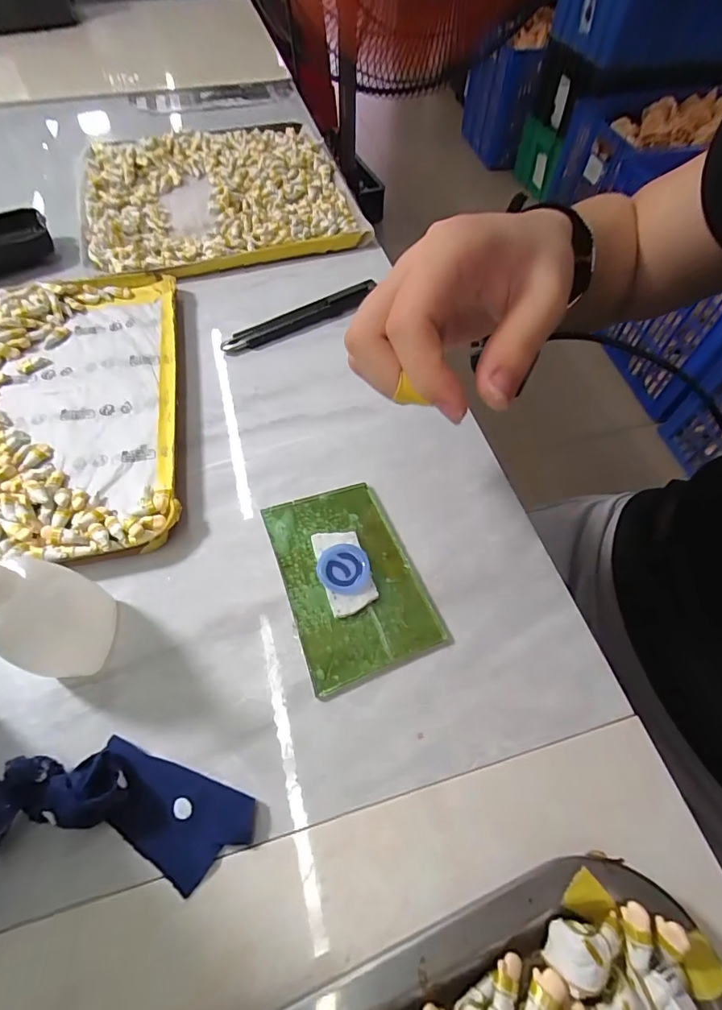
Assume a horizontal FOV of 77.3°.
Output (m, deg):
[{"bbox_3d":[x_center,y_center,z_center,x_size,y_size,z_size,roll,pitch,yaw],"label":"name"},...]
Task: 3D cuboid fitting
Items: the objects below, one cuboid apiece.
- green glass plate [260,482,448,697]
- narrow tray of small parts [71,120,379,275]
[{"bbox_3d":[-0.007,0.036,0.241,0.066,0.004,0.102,-19,62,-9],"label":"green glass plate"},{"bbox_3d":[-0.139,-0.299,0.430,0.235,0.025,0.231,-18,62,-9],"label":"narrow tray of small parts"}]

